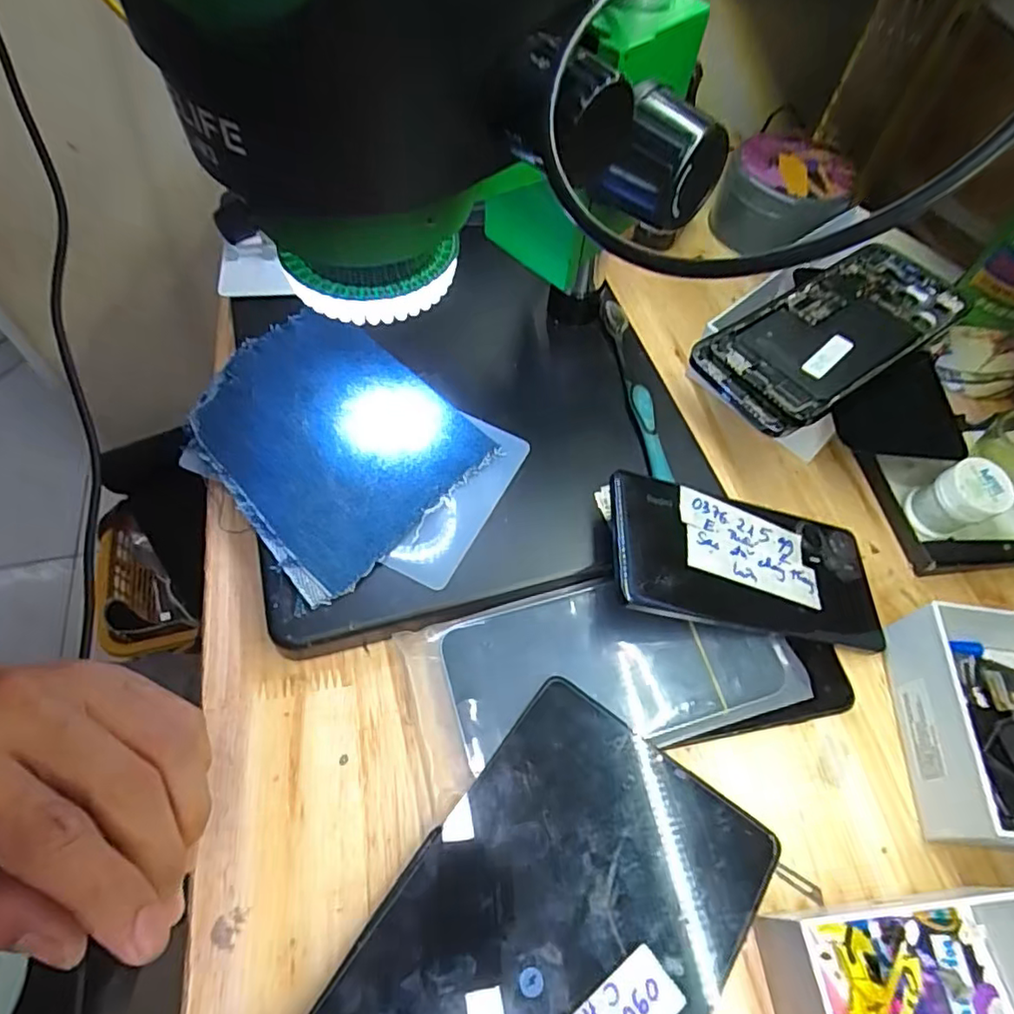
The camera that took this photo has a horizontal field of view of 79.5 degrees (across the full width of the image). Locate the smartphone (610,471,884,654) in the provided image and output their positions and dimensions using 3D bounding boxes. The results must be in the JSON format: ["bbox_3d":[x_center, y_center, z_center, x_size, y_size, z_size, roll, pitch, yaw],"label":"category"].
[{"bbox_3d":[0.127,0.029,0.317,0.161,0.007,0.071,13,60,-17],"label":"smartphone"}]

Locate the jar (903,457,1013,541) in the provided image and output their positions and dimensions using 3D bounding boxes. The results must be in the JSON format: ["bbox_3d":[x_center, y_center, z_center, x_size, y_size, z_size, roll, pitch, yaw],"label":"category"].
[{"bbox_3d":[0.262,-0.005,0.355,0.033,0.044,0.035,2,61,-3],"label":"jar"}]

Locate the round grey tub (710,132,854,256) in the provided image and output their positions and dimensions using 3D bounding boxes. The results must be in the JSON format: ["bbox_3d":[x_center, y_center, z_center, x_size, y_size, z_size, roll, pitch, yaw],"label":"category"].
[{"bbox_3d":[0.218,-0.249,0.488,0.092,0.060,0.097,2,61,-3],"label":"round grey tub"}]

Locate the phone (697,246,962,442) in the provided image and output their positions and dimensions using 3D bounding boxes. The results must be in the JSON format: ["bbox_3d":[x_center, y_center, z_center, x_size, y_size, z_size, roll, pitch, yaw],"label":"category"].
[{"bbox_3d":[0.201,-0.105,0.375,0.166,0.016,0.076,-29,67,-14],"label":"phone"}]

